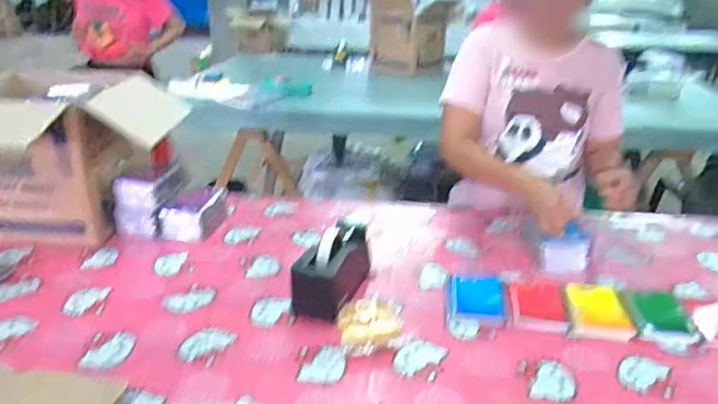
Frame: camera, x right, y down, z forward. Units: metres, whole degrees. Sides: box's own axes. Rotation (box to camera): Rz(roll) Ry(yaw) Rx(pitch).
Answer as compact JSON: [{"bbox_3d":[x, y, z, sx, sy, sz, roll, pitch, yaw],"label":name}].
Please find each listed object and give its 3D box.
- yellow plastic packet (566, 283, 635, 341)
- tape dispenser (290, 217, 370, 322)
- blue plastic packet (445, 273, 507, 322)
[{"bbox_3d":[0.402,0.185,0.944,0.094,0.018,0.162,8,24,14],"label":"yellow plastic packet"},{"bbox_3d":[-0.044,0.104,0.970,0.086,0.119,0.196,8,24,14],"label":"tape dispenser"},{"bbox_3d":[0.200,0.164,0.961,0.095,0.021,0.120,5,23,8],"label":"blue plastic packet"}]

